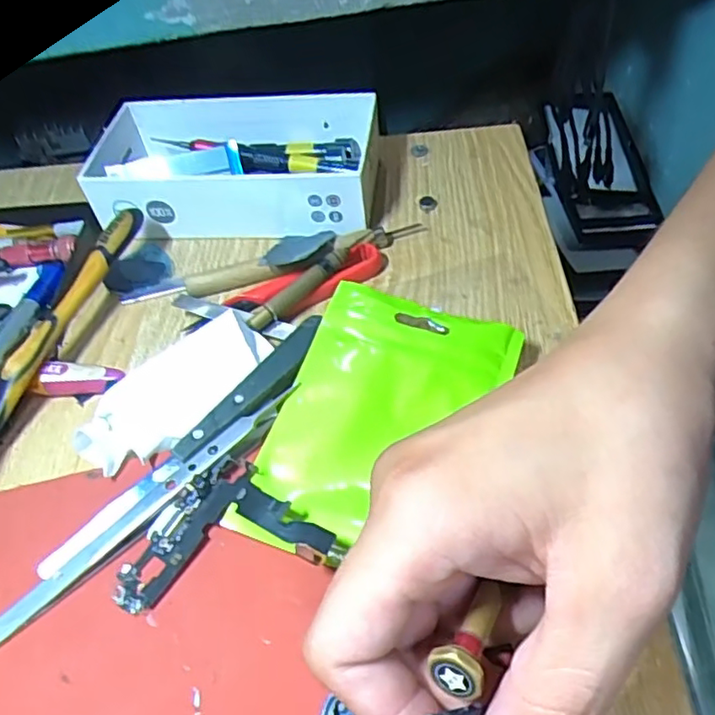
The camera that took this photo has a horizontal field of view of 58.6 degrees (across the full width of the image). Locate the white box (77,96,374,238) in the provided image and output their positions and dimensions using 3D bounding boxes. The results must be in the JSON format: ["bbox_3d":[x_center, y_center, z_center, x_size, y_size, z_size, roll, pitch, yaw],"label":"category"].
[{"bbox_3d":[-0.072,-0.112,0.367,0.168,0.037,0.088,2,50,8],"label":"white box"}]

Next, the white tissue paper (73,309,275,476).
[{"bbox_3d":[-0.078,0.011,0.272,0.090,0.022,0.037,-38,57,-24],"label":"white tissue paper"}]

